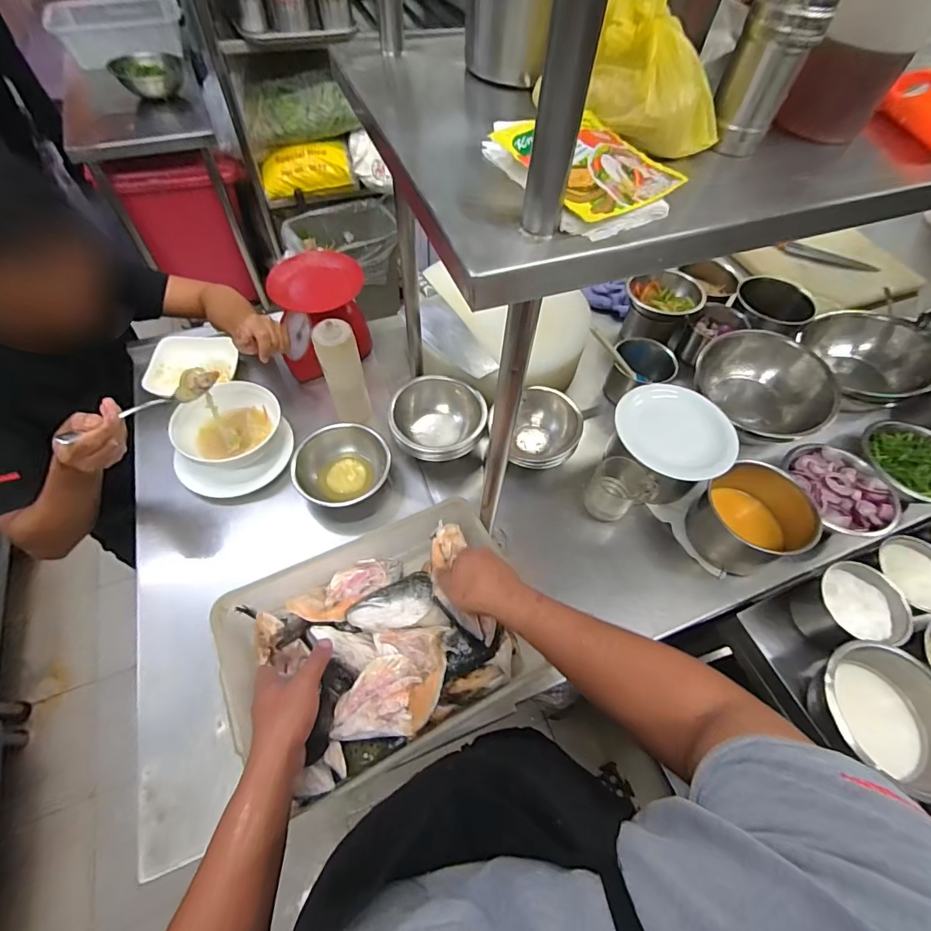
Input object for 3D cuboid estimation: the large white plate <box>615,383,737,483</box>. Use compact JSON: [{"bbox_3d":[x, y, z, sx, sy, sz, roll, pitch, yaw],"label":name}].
[{"bbox_3d":[0.327,-0.055,0.699,0.181,0.025,0.132,38,91,7],"label":"large white plate"}]

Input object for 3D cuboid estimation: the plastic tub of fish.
[{"bbox_3d":[-0.111,0.208,0.569,0.351,0.096,0.277,-21,62,-16],"label":"plastic tub of fish"}]

